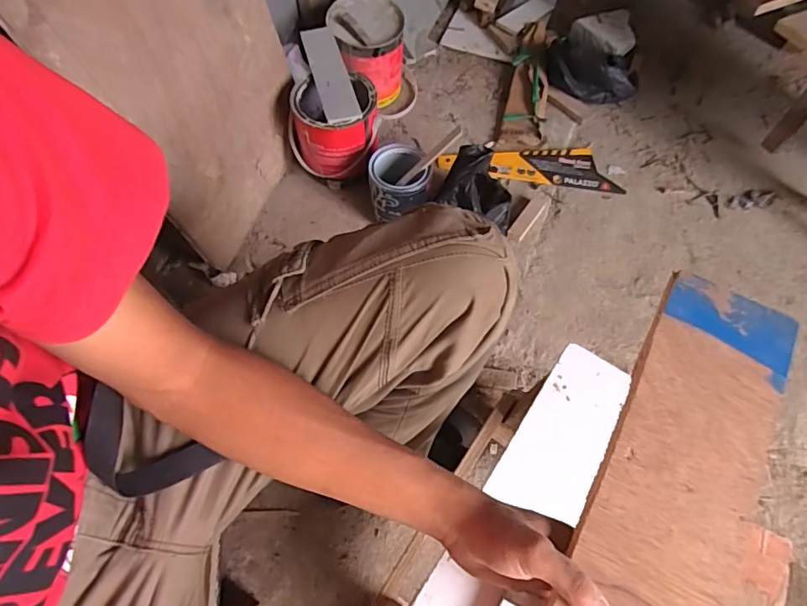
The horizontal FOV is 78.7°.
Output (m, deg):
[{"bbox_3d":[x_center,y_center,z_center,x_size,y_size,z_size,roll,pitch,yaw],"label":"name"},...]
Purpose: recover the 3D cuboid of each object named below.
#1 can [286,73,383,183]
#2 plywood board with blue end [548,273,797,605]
[{"bbox_3d":[-0.128,-0.327,0.914,0.159,0.125,0.133,2,62,0],"label":"can"},{"bbox_3d":[0.188,0.160,0.350,0.106,0.005,0.409,26,67,13],"label":"plywood board with blue end"}]

